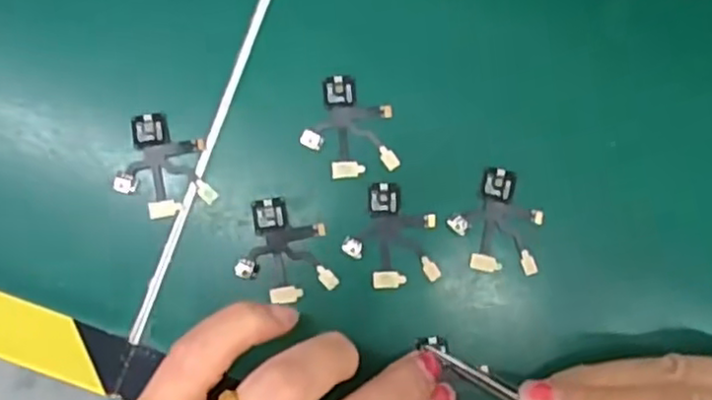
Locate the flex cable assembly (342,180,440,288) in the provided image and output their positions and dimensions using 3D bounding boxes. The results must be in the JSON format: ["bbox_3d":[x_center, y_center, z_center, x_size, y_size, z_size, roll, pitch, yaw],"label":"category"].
[{"bbox_3d":[0.012,0.012,0.233,0.031,0.004,0.035,-2,83,-3],"label":"flex cable assembly"}]

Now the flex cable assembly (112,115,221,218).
[{"bbox_3d":[-0.066,-0.012,0.233,0.030,0.005,0.035,-13,84,-4],"label":"flex cable assembly"}]

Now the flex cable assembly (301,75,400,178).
[{"bbox_3d":[-0.003,-0.026,0.236,0.031,0.004,0.035,-5,83,-4],"label":"flex cable assembly"}]

